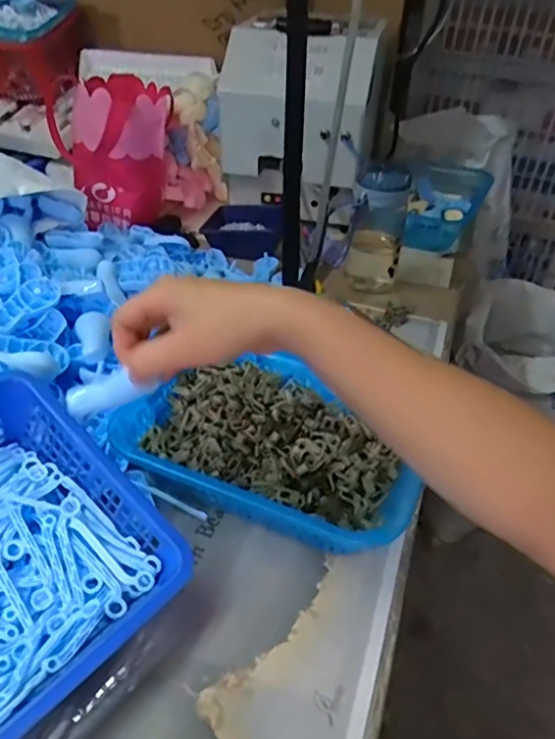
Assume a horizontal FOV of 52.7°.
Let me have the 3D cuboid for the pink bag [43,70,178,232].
[{"bbox_3d":[-0.240,-0.331,0.853,0.155,0.185,0.141,0,39,-6],"label":"pink bag"}]

